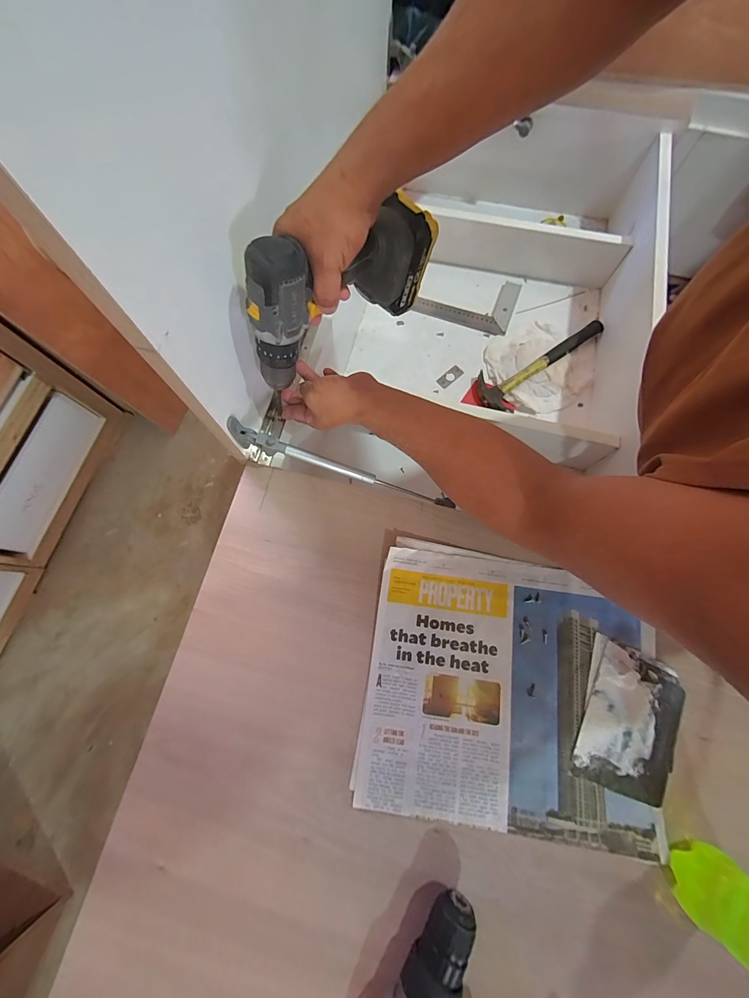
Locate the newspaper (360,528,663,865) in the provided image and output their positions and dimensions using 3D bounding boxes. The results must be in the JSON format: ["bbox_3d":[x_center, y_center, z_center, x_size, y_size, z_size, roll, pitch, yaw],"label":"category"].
[{"bbox_3d":[0.145,0.200,0.397,0.297,0.012,0.276,8,73,3],"label":"newspaper"}]

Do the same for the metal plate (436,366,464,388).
[{"bbox_3d":[0.153,-0.248,0.723,0.057,0.004,0.028,-41,77,-10],"label":"metal plate"}]

